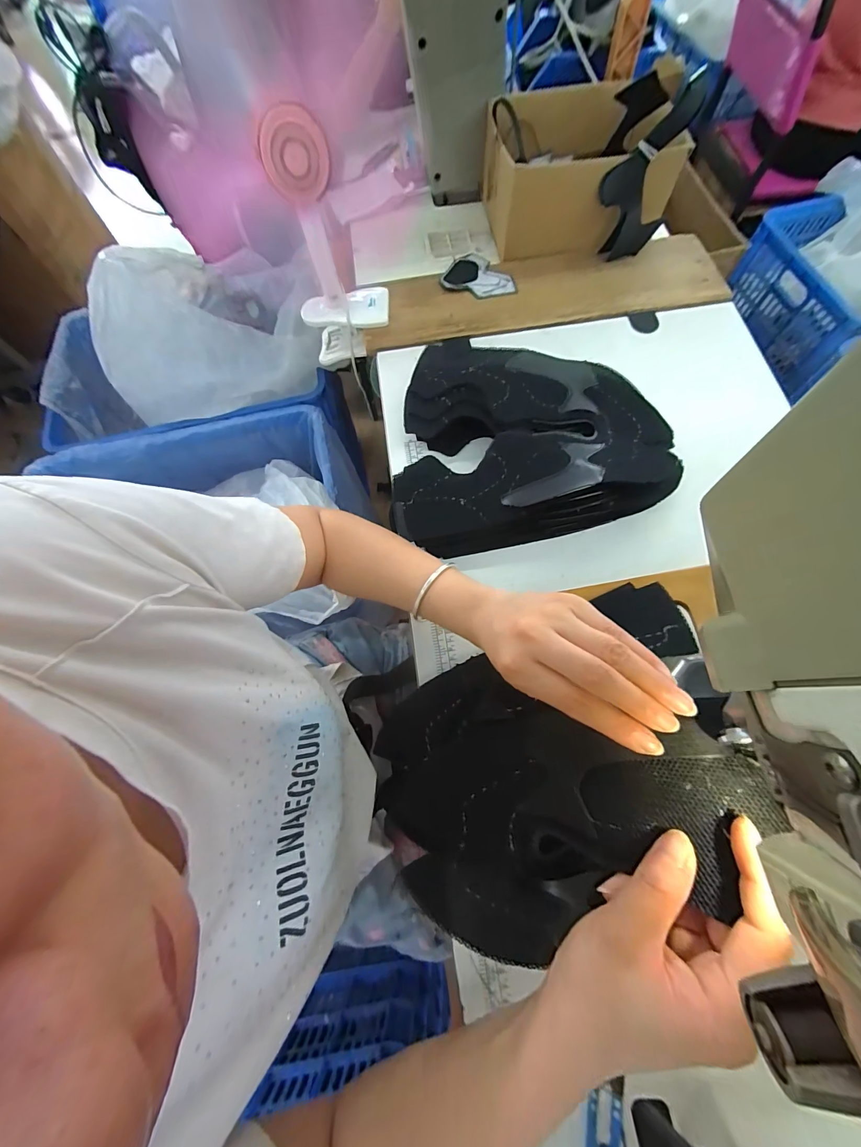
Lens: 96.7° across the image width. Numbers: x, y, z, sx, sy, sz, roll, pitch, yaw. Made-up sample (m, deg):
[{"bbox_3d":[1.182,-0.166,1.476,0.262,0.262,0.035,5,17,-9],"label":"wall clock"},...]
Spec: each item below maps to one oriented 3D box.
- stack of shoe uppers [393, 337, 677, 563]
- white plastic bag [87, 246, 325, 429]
[{"bbox_3d":[0.105,-0.192,0.472,0.324,0.080,0.297,-12,70,-2],"label":"stack of shoe uppers"},{"bbox_3d":[-0.472,-0.550,0.834,0.417,0.188,0.430,-13,70,-2],"label":"white plastic bag"}]

